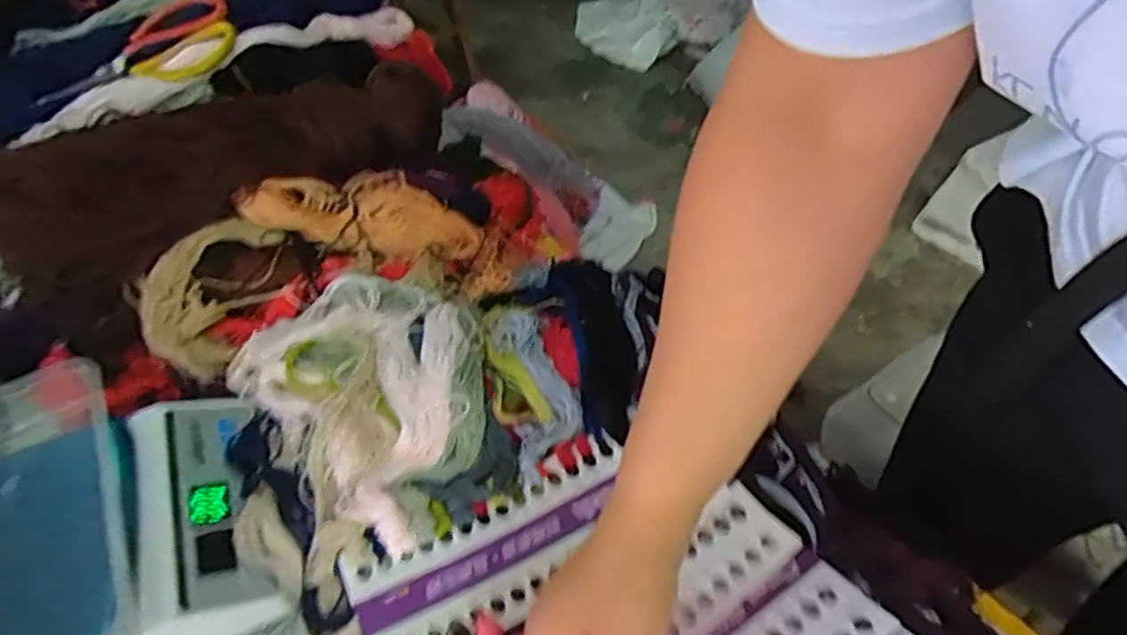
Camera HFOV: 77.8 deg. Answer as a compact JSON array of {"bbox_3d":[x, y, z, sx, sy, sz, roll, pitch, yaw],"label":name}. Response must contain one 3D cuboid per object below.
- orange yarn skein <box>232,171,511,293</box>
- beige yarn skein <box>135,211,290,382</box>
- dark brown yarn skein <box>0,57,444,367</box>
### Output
[{"bbox_3d":[-0.165,-0.087,0.655,0.251,0.046,0.087,13,50,-20],"label":"orange yarn skein"},{"bbox_3d":[-0.306,-0.024,0.618,0.092,0.083,0.131,20,55,22],"label":"beige yarn skein"},{"bbox_3d":[-0.307,-0.131,0.646,0.397,0.138,0.132,-31,52,-21],"label":"dark brown yarn skein"}]

